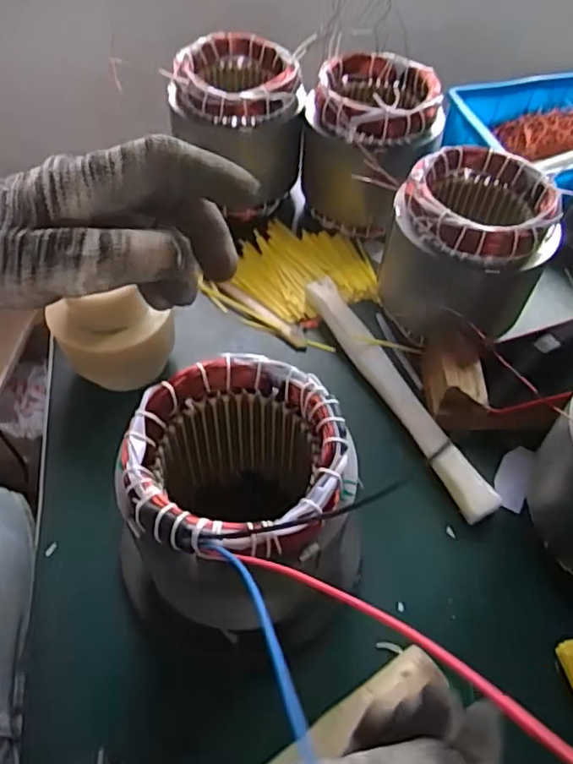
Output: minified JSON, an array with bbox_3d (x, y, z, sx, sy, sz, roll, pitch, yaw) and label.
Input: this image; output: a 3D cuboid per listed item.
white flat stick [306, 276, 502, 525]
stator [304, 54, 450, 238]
[{"bbox_3d":[0.102,0.004,0.598,0.035,0.023,0.295,-21,57,-18],"label":"white flat stick"},{"bbox_3d":[0.096,-0.277,0.719,0.143,0.153,0.143,10,53,4],"label":"stator"}]

